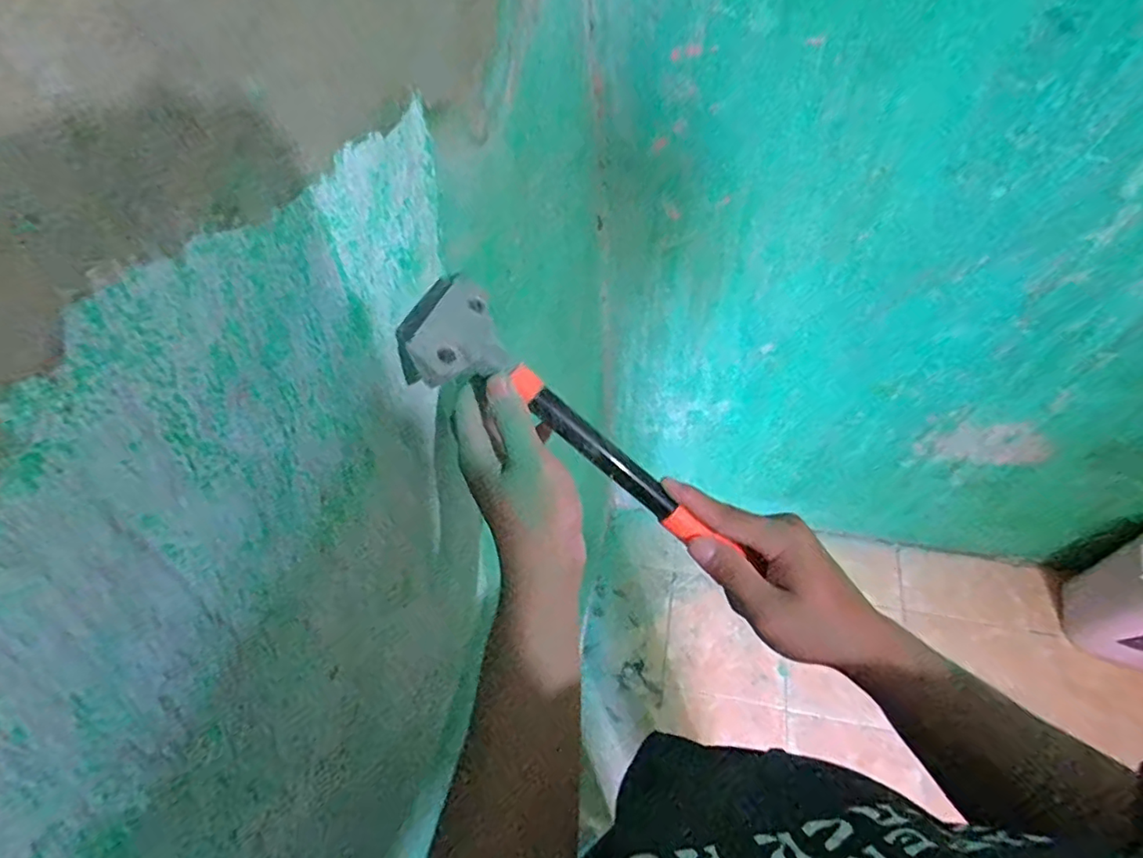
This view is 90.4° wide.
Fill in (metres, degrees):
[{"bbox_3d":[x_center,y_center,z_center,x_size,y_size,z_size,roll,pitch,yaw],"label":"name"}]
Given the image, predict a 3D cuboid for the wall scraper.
[{"bbox_3d":[-0.009,-0.004,0.359,0.228,0.040,0.081,41,65,-7],"label":"wall scraper"}]

